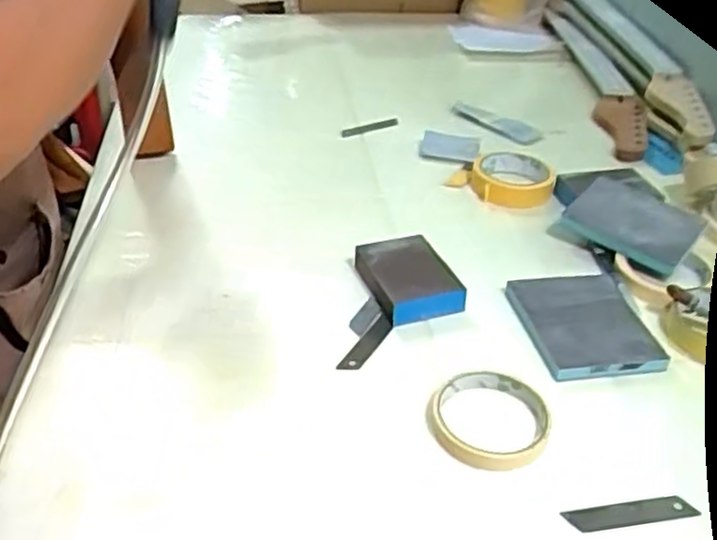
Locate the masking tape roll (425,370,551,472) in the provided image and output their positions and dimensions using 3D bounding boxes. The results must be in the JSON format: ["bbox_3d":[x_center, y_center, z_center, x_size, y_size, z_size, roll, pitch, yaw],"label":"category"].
[{"bbox_3d":[0.095,0.108,0.536,0.084,0.022,0.080,1,36,-1],"label":"masking tape roll"}]

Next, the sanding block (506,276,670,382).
[{"bbox_3d":[0.187,0.044,0.621,0.100,0.015,0.114,-5,37,-9],"label":"sanding block"}]

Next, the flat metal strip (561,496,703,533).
[{"bbox_3d":[0.179,0.161,0.486,0.087,0.006,0.015,-4,56,-10],"label":"flat metal strip"}]

